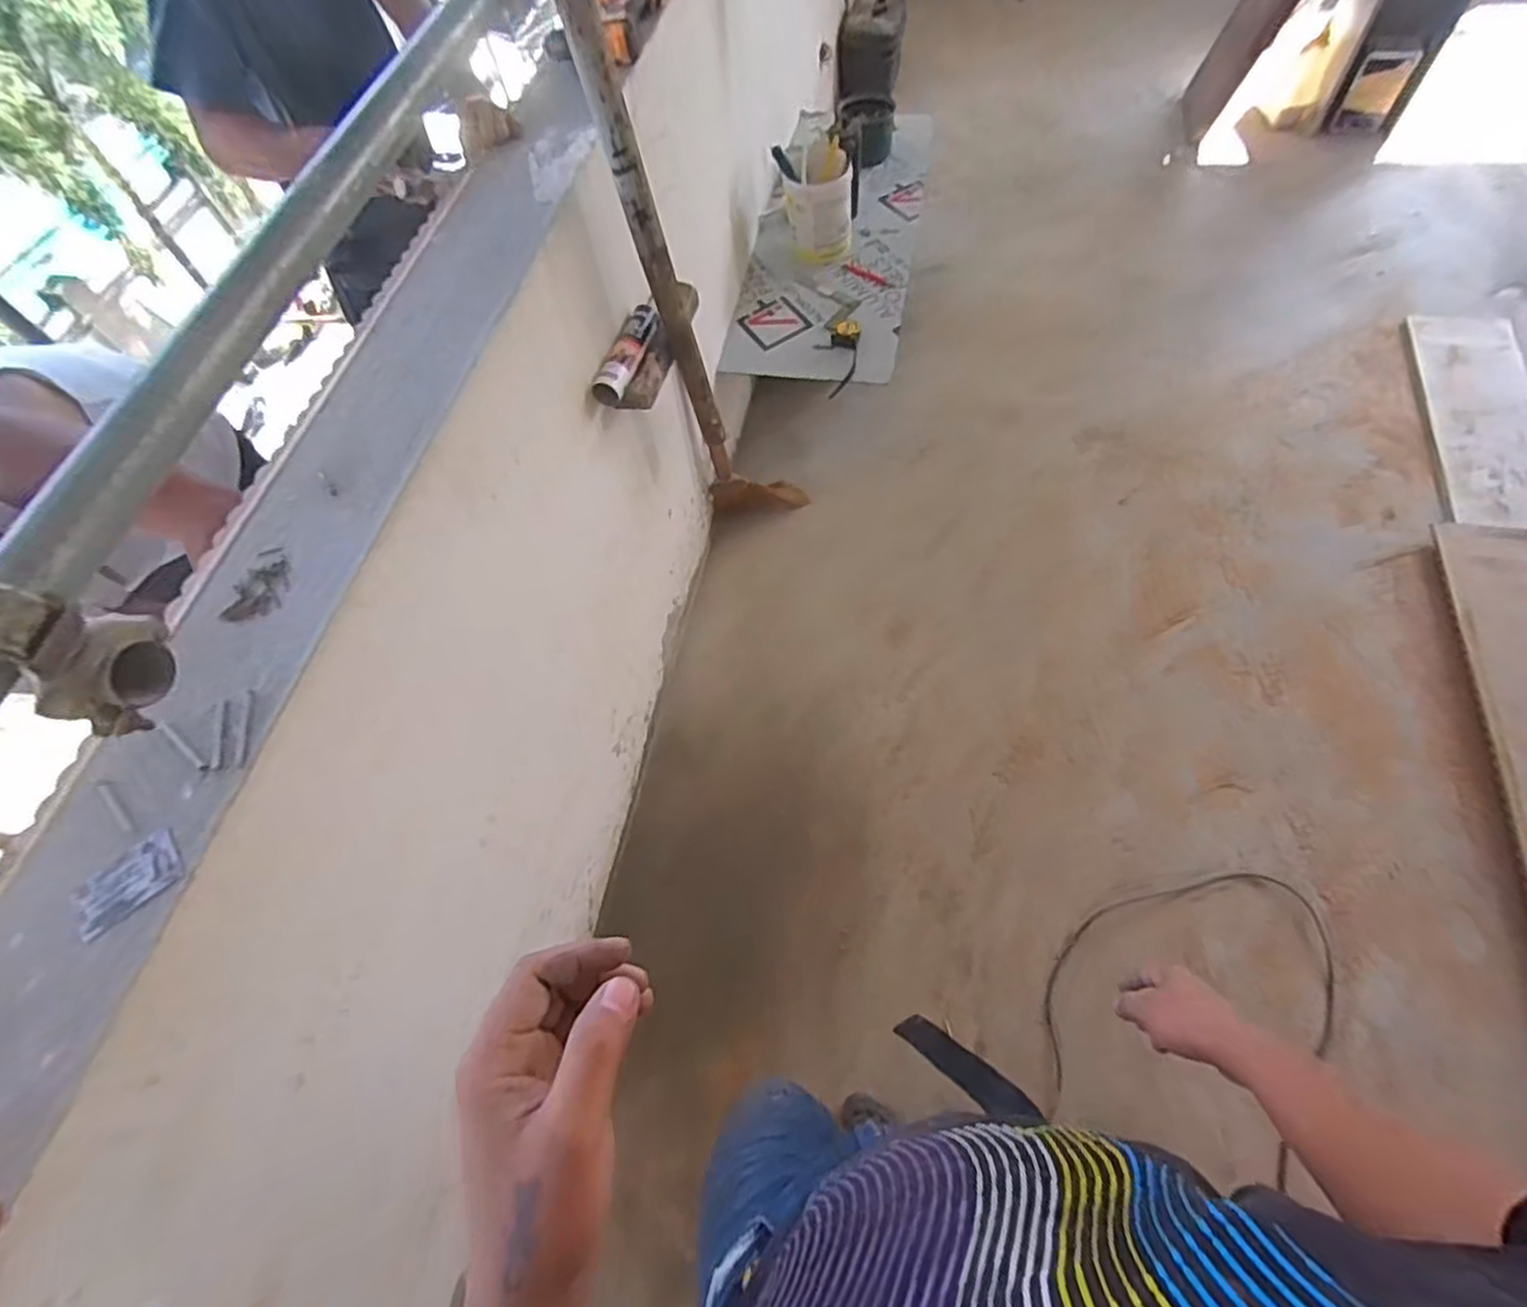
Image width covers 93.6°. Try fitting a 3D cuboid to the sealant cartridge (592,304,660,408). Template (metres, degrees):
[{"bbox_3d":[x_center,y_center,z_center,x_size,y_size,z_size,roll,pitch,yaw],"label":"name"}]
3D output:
[{"bbox_3d":[-0.231,-0.517,1.231,0.046,0.041,0.219,10,63,11],"label":"sealant cartridge"}]

